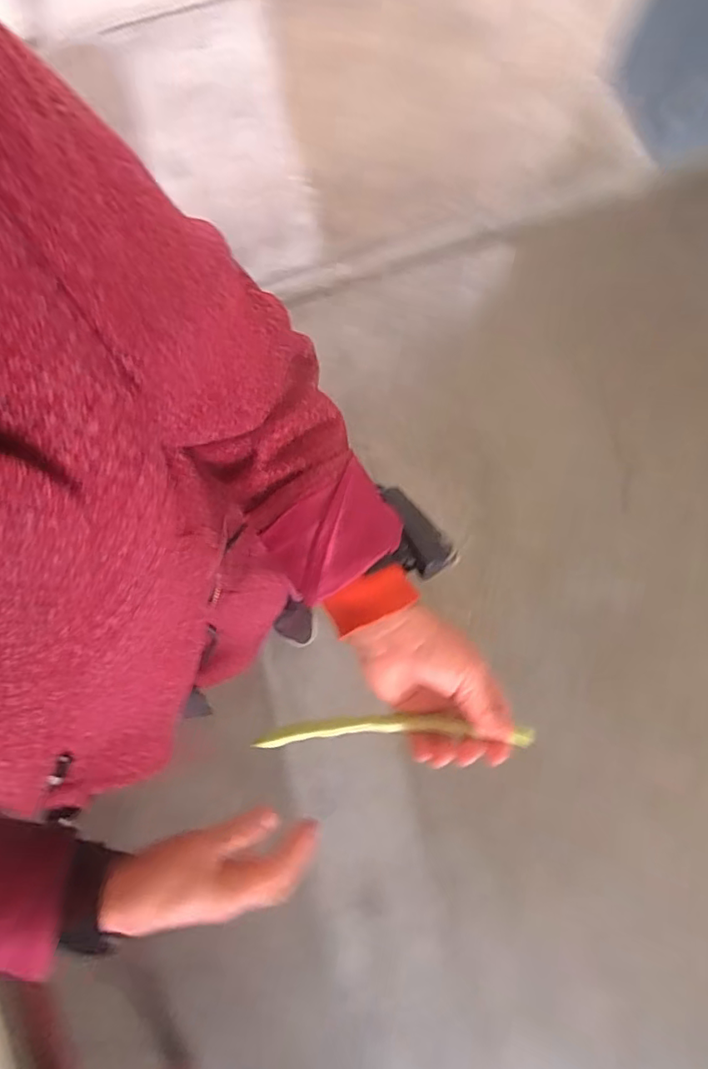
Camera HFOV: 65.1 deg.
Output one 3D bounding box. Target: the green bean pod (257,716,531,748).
[{"bbox_3d":[0.027,0.142,0.400,0.197,0.006,0.021,-3,78,7],"label":"green bean pod"}]

